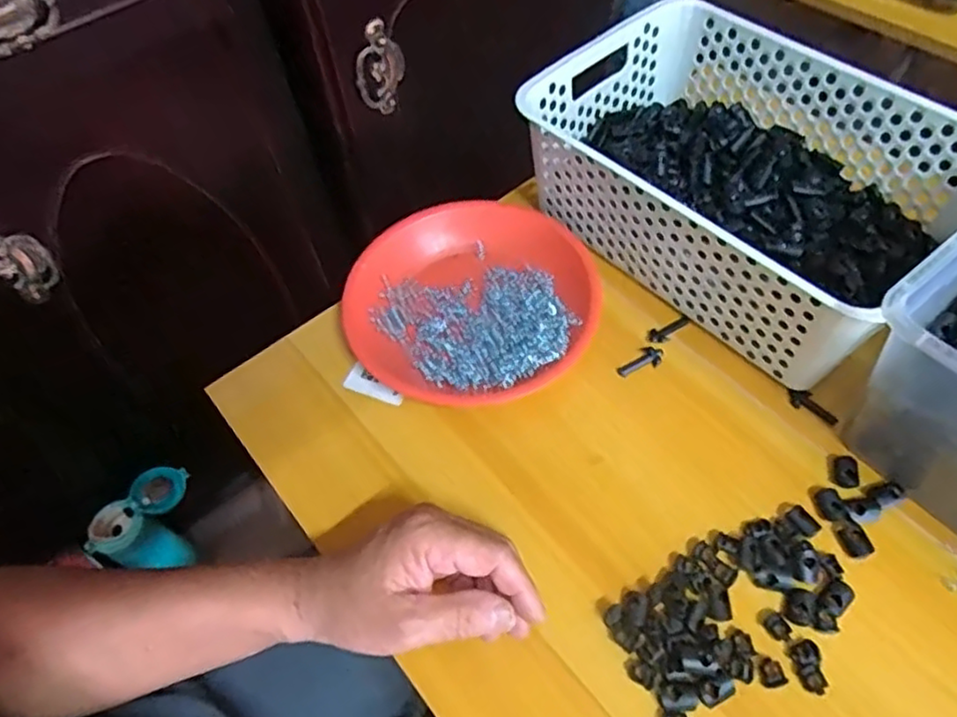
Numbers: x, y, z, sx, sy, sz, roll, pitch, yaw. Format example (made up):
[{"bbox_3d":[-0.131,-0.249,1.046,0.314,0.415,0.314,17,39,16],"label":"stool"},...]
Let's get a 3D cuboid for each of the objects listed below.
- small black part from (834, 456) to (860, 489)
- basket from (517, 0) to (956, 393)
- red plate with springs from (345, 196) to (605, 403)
[{"bbox_3d":[0.244,0.075,0.440,0.015,0.008,0.020,2,57,5],"label":"small black part"},{"bbox_3d":[0.198,-0.140,0.512,0.208,0.099,0.300,-40,63,-21],"label":"basket"},{"bbox_3d":[-0.003,-0.046,0.521,0.187,0.036,0.180,-2,57,2],"label":"red plate with springs"}]

